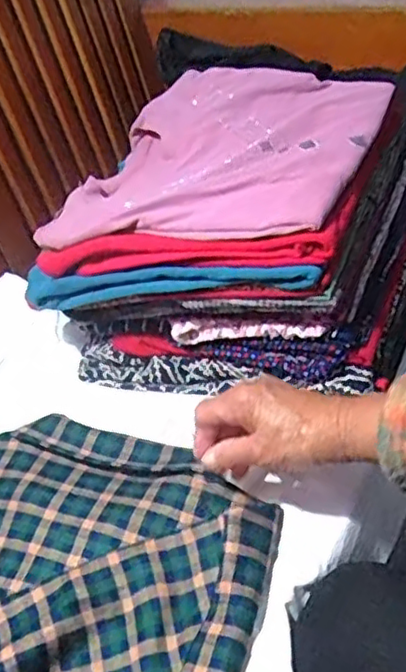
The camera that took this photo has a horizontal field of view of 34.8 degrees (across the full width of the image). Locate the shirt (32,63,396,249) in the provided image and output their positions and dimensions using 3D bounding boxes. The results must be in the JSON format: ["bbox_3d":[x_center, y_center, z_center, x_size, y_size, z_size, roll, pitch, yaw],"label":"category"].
[{"bbox_3d":[0.017,-0.186,0.649,0.289,0.035,0.309,7,47,31],"label":"shirt"}]

